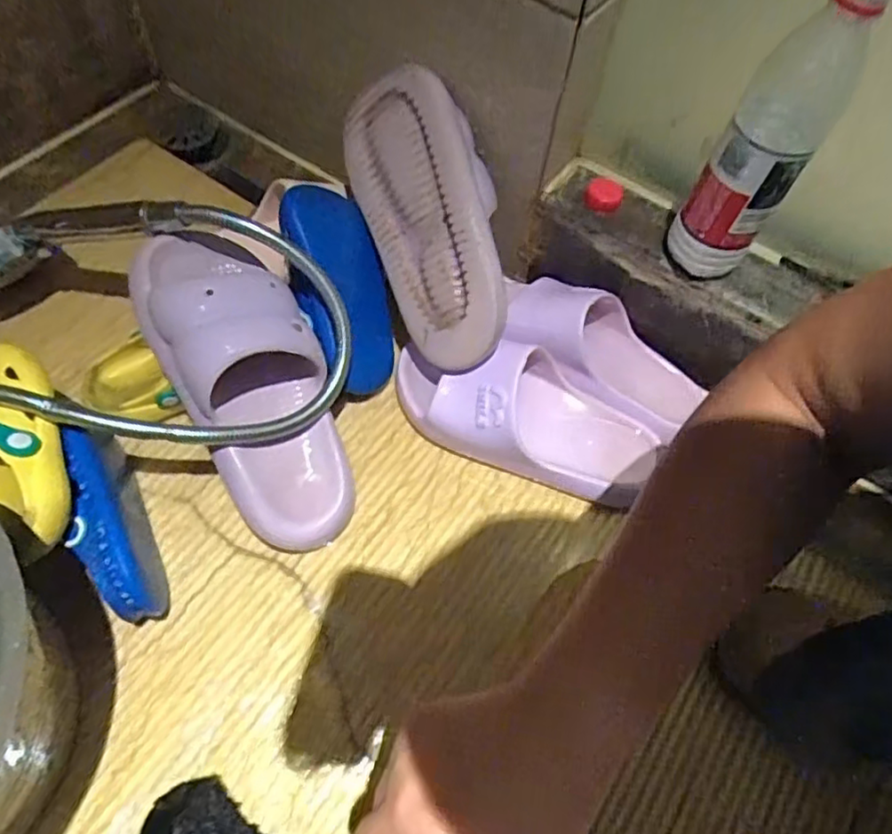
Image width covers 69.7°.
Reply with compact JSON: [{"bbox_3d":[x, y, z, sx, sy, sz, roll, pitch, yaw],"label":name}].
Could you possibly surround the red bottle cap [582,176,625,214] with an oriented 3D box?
[{"bbox_3d":[0.141,-0.198,0.574,0.033,0.012,0.034,2,61,-4],"label":"red bottle cap"}]

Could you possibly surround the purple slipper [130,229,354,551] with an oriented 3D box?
[{"bbox_3d":[-0.147,-0.027,0.487,0.109,0.076,0.267,-25,92,-17],"label":"purple slipper"}]

